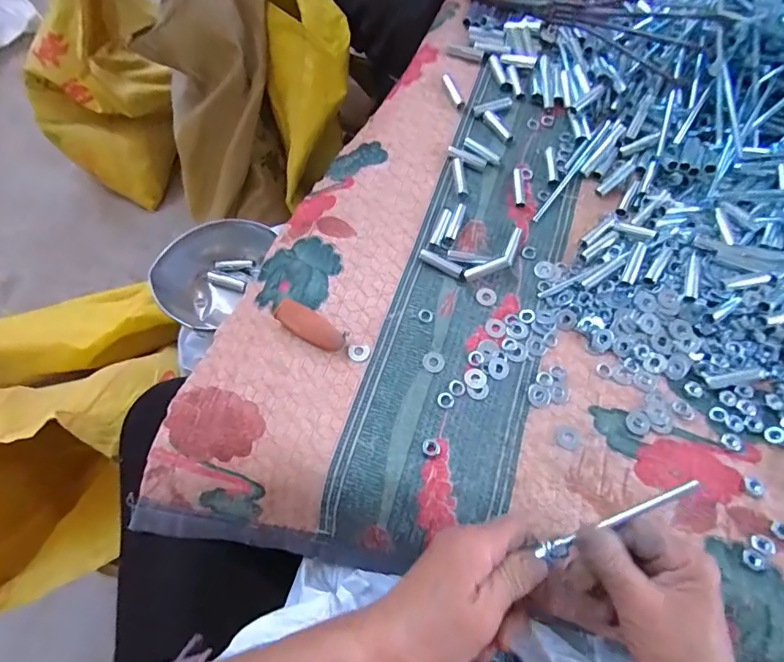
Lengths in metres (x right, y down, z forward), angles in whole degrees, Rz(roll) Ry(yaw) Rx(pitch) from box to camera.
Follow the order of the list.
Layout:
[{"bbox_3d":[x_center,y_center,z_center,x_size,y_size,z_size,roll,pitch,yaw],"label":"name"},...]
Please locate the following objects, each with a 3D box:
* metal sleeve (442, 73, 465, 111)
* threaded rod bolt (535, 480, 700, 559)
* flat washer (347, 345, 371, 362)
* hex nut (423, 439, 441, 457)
[{"bbox_3d":[0.070,-0.271,0.532,0.013,0.009,0.049,-20,68,-7],"label":"metal sleeve"},{"bbox_3d":[0.136,0.114,0.285,0.102,0.010,0.010,-28,69,5],"label":"threaded rod bolt"},{"bbox_3d":[-0.029,0.019,0.419,0.019,0.004,0.015,-2,67,1],"label":"flat washer"},{"bbox_3d":[0.032,0.094,0.380,0.015,0.007,0.014,21,70,10],"label":"hex nut"}]

